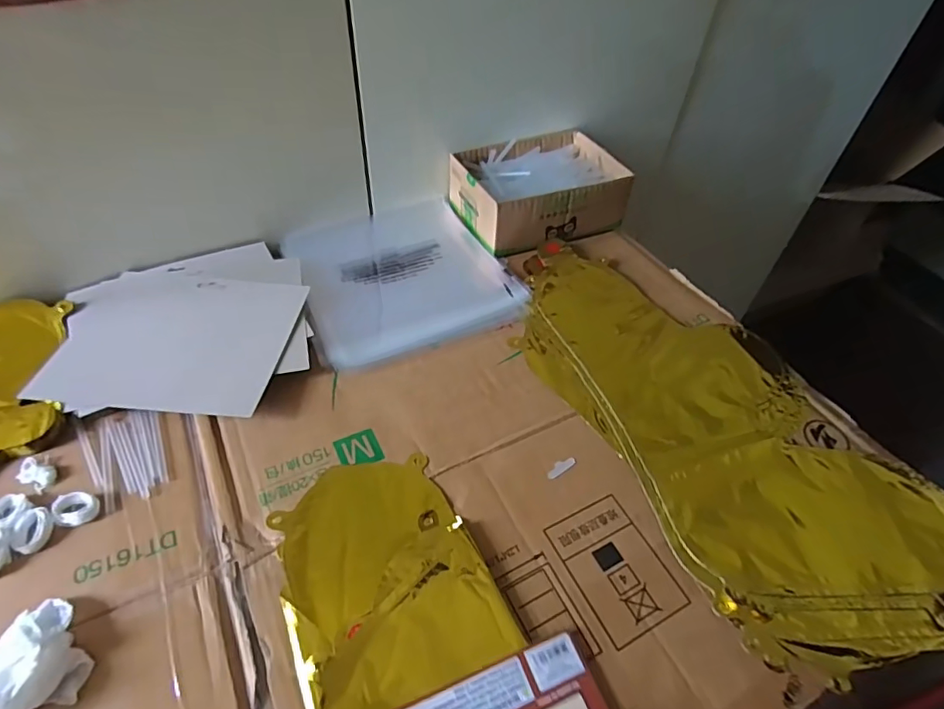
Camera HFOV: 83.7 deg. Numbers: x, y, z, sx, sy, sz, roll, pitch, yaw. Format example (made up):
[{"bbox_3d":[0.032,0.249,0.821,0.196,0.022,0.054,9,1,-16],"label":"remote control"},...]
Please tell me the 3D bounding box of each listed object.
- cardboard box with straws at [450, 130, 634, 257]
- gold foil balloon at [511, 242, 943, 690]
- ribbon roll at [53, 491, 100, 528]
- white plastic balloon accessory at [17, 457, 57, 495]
[{"bbox_3d":[0.083,-0.205,0.651,0.194,0.065,0.140,-17,52,-19],"label":"cardboard box with straws"},{"bbox_3d":[0.205,0.045,0.474,0.221,0.015,0.444,-21,53,-21],"label":"gold foil balloon"},{"bbox_3d":[-0.283,0.110,0.377,0.023,0.012,0.026,36,55,25],"label":"ribbon roll"},{"bbox_3d":[-0.327,0.090,0.395,0.033,0.004,0.019,22,50,15],"label":"white plastic balloon accessory"}]

